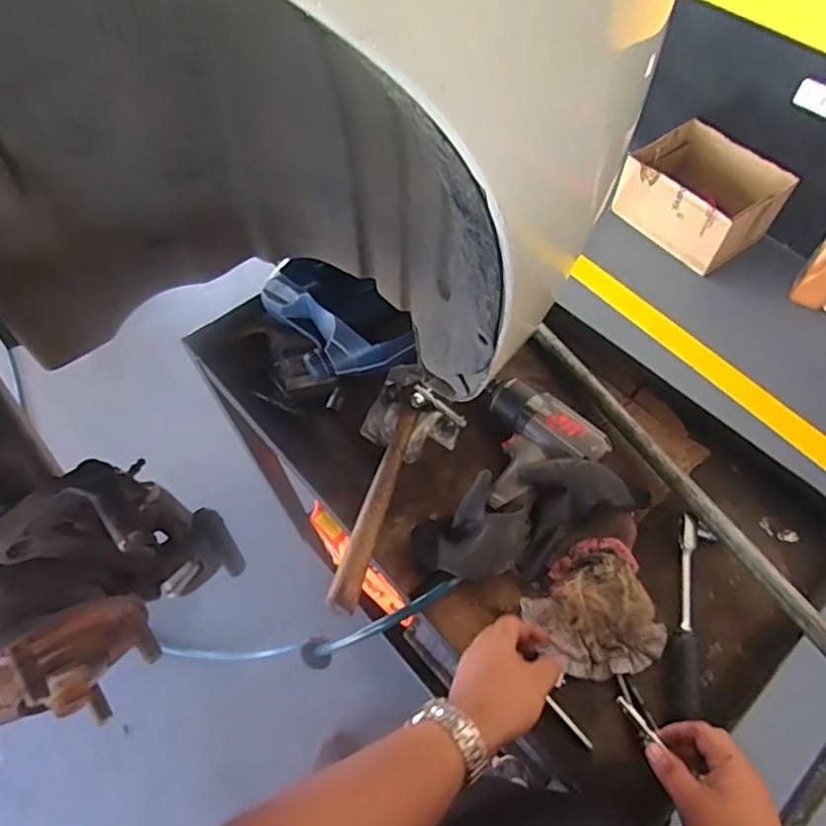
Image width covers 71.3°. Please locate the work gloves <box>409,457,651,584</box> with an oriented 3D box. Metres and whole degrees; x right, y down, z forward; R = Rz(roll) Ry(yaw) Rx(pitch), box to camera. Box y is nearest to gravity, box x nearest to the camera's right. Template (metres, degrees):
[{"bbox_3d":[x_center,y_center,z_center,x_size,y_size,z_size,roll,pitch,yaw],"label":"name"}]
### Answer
[{"bbox_3d":[0.133,0.119,0.676,0.268,0.062,0.120,-29,62,-16],"label":"work gloves"}]

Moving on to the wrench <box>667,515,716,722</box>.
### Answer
[{"bbox_3d":[0.306,0.221,0.636,0.033,0.025,0.211,15,59,10],"label":"wrench"}]

